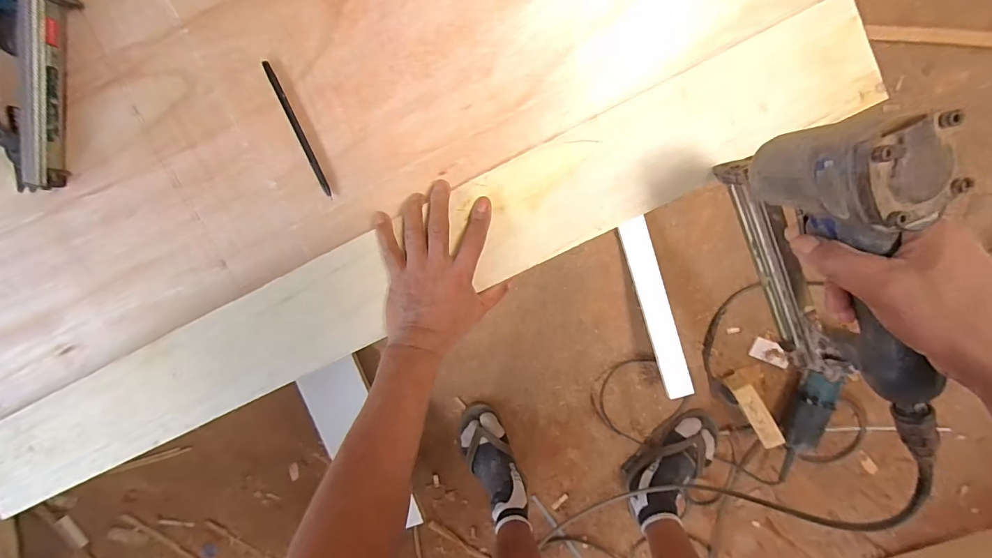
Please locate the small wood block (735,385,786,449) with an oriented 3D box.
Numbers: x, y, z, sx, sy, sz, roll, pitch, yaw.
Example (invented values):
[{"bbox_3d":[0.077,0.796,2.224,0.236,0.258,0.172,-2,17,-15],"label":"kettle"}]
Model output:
[{"bbox_3d":[0.505,0.264,0.798,0.036,0.020,0.136,-32,96,7],"label":"small wood block"}]

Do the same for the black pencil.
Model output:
[{"bbox_3d":[-0.189,-0.142,0.399,0.007,0.004,0.134,-23,97,6],"label":"black pencil"}]

